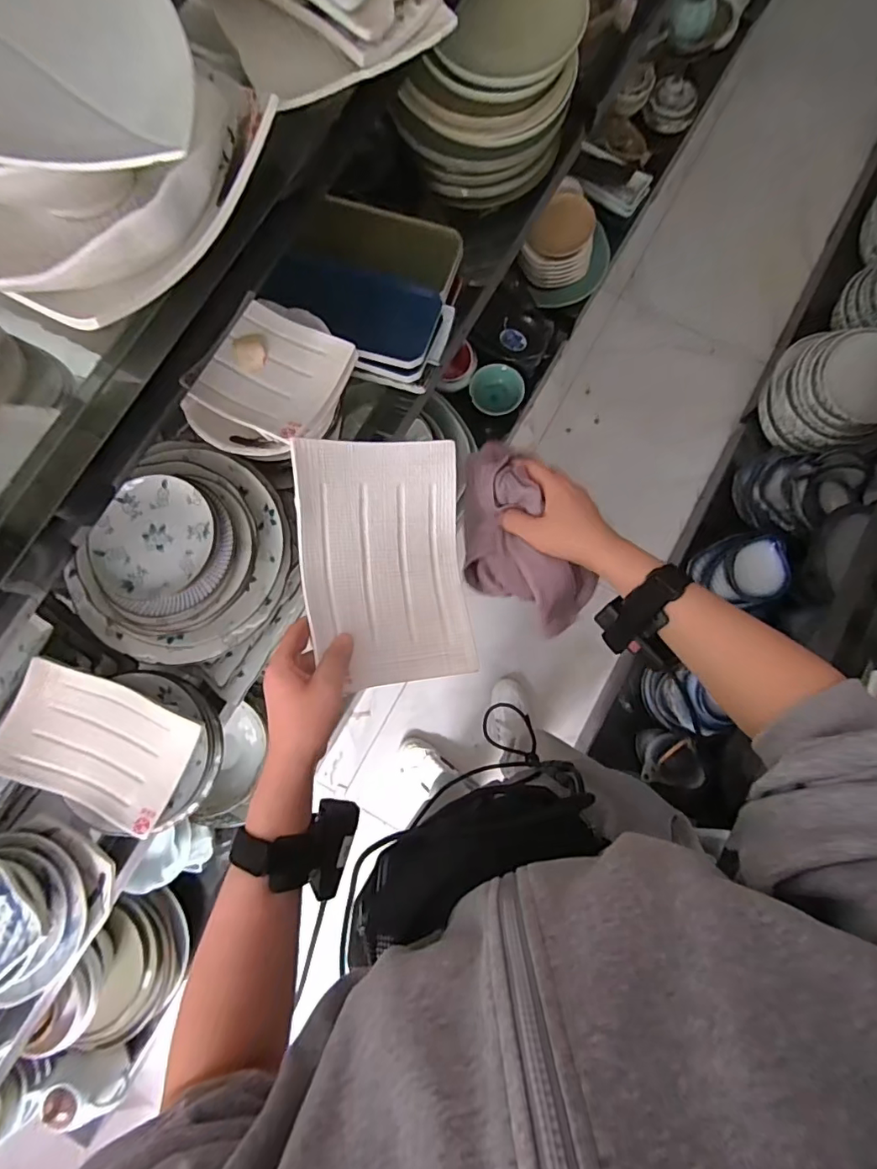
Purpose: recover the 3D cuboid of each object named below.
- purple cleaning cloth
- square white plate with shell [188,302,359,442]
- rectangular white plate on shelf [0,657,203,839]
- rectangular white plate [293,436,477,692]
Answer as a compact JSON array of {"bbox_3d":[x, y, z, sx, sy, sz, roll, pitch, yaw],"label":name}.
[{"bbox_3d":[0.070,-0.041,0.488,0.093,0.079,0.187,-29,81,-4],"label":"purple cleaning cloth"},{"bbox_3d":[-0.192,-0.245,0.604,0.142,0.033,0.134,27,82,5],"label":"square white plate with shell"},{"bbox_3d":[-0.409,0.191,0.610,0.212,0.033,0.147,25,82,5],"label":"rectangular white plate on shelf"},{"bbox_3d":[-0.048,-0.020,0.457,0.142,0.027,0.210,-6,89,-20],"label":"rectangular white plate"}]

